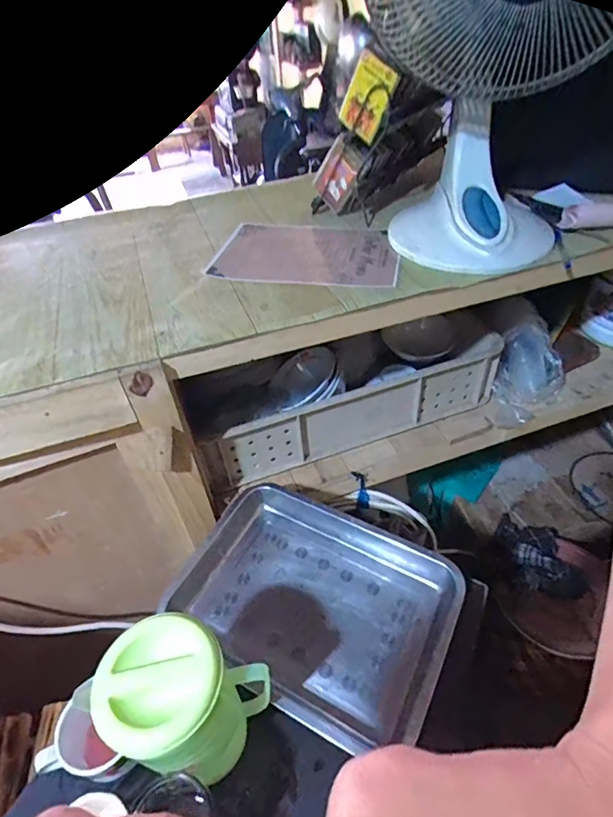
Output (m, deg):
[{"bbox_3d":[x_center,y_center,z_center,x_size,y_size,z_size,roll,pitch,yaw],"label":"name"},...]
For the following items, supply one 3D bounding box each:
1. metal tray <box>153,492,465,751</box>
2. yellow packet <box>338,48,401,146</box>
[{"bbox_3d":[0.007,0.249,0.620,0.349,0.044,0.261,20,52,21],"label":"metal tray"},{"bbox_3d":[0.095,-0.487,0.731,0.078,0.104,0.009,45,52,10],"label":"yellow packet"}]

